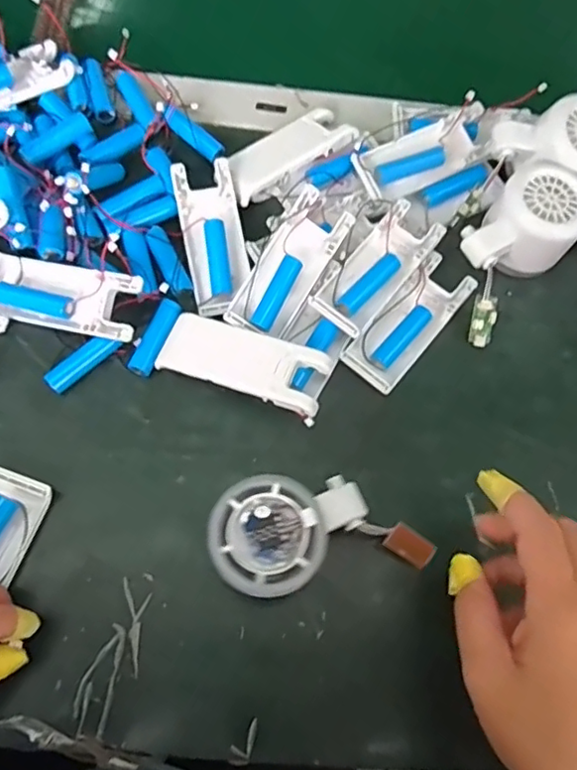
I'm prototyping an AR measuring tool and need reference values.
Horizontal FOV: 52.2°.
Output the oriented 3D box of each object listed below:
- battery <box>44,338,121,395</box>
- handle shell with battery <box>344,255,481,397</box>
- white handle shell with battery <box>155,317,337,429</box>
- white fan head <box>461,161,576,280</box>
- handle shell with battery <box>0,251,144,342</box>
[{"bbox_3d":[-0.125,-0.015,0.361,0.052,0.014,0.014,-41,77,-12],"label":"battery"},{"bbox_3d":[0.080,-0.042,0.390,0.038,0.014,0.101,39,72,9],"label":"handle shell with battery"},{"bbox_3d":[-0.027,-0.014,0.362,0.101,0.026,0.041,20,74,7],"label":"white handle shell with battery"},{"bbox_3d":[0.157,-0.102,0.397,0.058,0.051,0.081,43,73,11],"label":"white fan head"},{"bbox_3d":[-0.140,-0.056,0.363,0.101,0.028,0.041,15,74,5],"label":"handle shell with battery"}]

